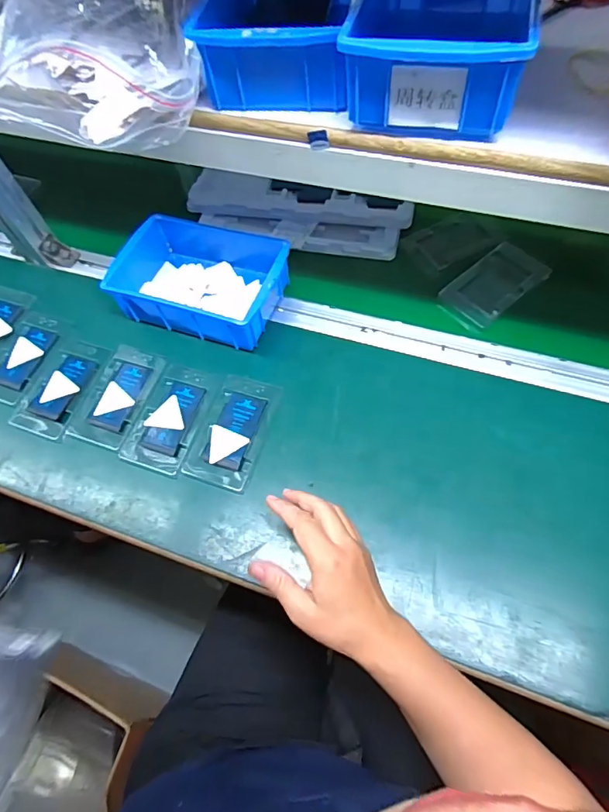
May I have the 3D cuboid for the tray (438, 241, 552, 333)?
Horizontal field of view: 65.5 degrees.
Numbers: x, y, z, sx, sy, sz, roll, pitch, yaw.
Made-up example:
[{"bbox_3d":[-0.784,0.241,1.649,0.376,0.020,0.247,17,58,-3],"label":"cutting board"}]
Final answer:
[{"bbox_3d":[0.233,-0.148,0.585,0.130,0.024,0.076,-40,65,-15],"label":"tray"}]

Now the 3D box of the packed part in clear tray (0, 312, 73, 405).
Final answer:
[{"bbox_3d":[-0.359,-0.065,0.602,0.073,0.008,0.128,14,64,13],"label":"packed part in clear tray"}]

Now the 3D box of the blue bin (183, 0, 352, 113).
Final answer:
[{"bbox_3d":[-0.013,-0.351,0.429,0.122,0.062,0.204,7,62,9],"label":"blue bin"}]

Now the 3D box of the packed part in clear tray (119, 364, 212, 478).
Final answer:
[{"bbox_3d":[-0.157,0.011,0.542,0.072,0.005,0.127,12,63,12],"label":"packed part in clear tray"}]

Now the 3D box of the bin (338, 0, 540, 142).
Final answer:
[{"bbox_3d":[0.111,-0.309,0.391,0.136,0.069,0.192,8,63,10],"label":"bin"}]

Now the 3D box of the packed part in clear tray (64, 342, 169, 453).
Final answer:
[{"bbox_3d":[-0.221,-0.014,0.568,0.073,0.009,0.128,16,64,14],"label":"packed part in clear tray"}]

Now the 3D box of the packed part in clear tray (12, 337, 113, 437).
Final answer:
[{"bbox_3d":[-0.292,-0.021,0.577,0.074,0.011,0.126,14,64,13],"label":"packed part in clear tray"}]

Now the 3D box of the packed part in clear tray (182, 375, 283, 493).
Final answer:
[{"bbox_3d":[-0.078,0.026,0.527,0.073,0.007,0.128,15,64,13],"label":"packed part in clear tray"}]

